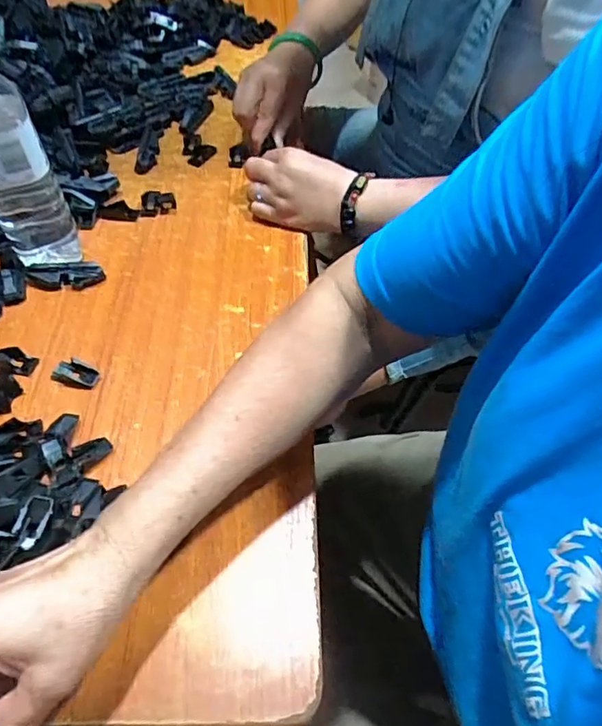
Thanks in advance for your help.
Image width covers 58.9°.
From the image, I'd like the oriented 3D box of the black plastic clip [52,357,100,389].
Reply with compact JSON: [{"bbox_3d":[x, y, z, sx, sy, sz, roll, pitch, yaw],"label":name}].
[{"bbox_3d":[-0.196,0.008,0.458,0.041,0.010,0.020,14,55,10],"label":"black plastic clip"}]

